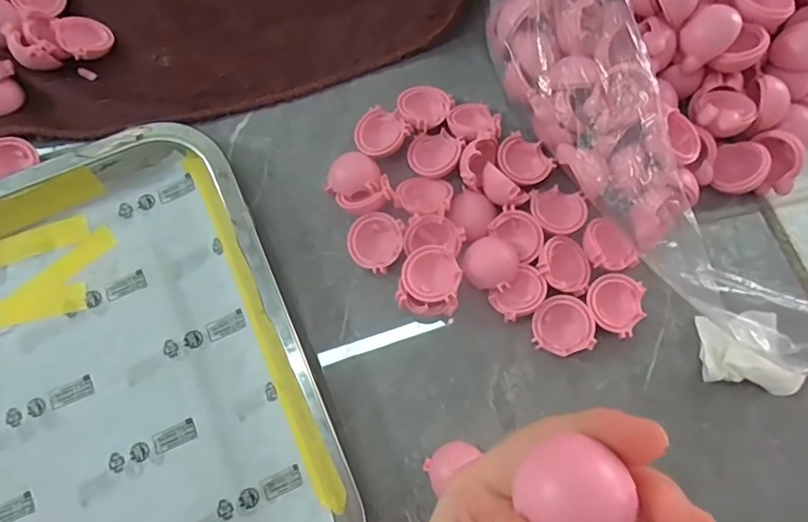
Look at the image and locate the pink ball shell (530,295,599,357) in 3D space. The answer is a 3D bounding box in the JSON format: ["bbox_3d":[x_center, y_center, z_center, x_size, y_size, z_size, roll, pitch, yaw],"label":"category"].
[{"bbox_3d":[0.080,0.034,0.272,0.030,0.015,0.028,0,76,1],"label":"pink ball shell"}]

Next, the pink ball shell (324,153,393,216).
[{"bbox_3d":[-0.025,-0.041,0.291,0.030,0.020,0.039,-35,78,-8],"label":"pink ball shell"}]

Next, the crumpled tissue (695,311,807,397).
[{"bbox_3d":[0.173,0.045,0.266,0.045,0.018,0.040,3,76,2],"label":"crumpled tissue"}]

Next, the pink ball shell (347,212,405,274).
[{"bbox_3d":[-0.016,-0.009,0.285,0.029,0.019,0.029,0,76,1],"label":"pink ball shell"}]

